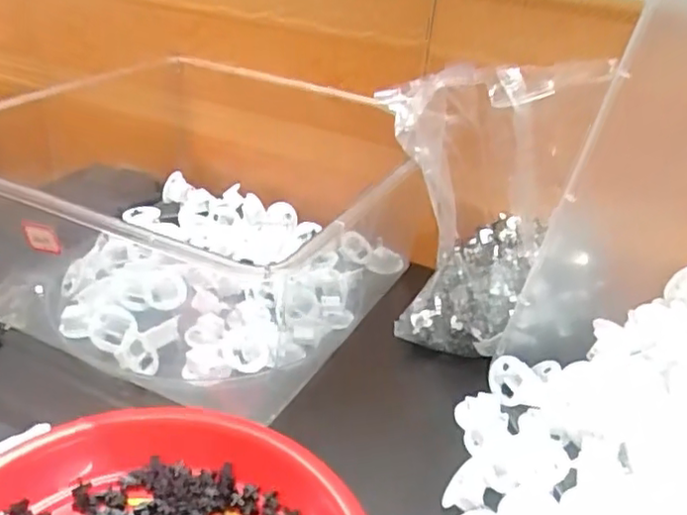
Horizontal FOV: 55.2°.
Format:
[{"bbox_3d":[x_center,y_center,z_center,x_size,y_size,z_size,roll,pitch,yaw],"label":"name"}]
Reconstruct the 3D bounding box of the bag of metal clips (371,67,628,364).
[{"bbox_3d":[0.107,-0.039,0.493,0.127,0.196,0.148,-10,33,-24],"label":"bag of metal clips"}]

